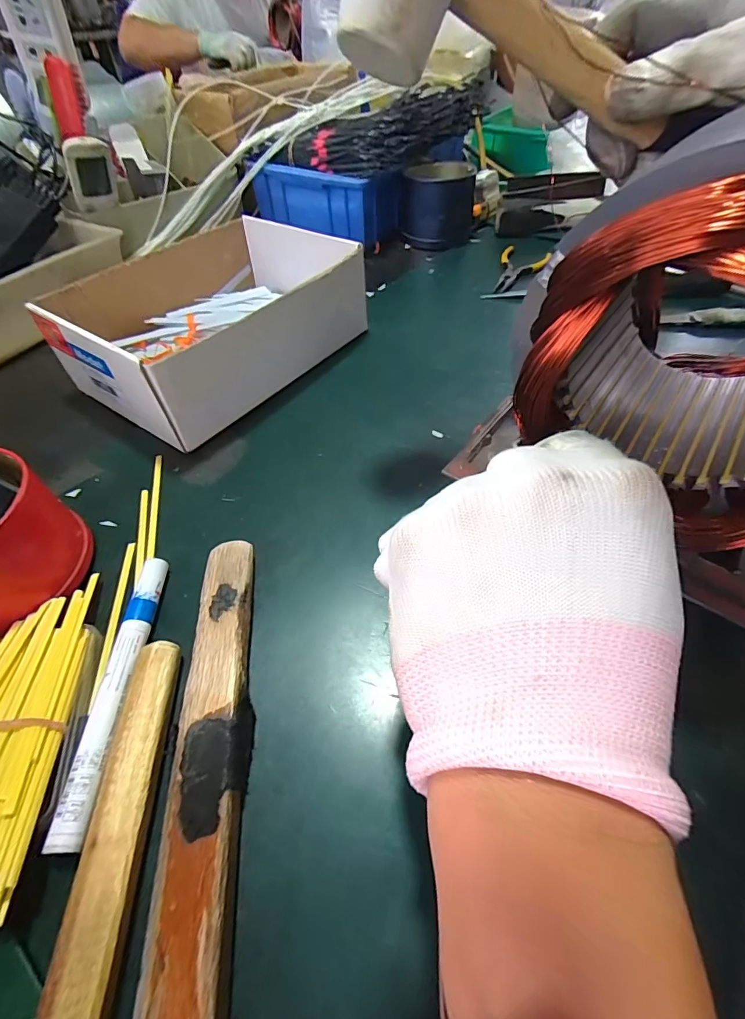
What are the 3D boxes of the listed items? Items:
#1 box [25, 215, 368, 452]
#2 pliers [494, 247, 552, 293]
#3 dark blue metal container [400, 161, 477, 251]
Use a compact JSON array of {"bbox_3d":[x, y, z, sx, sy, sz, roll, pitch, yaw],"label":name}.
[{"bbox_3d":[-0.146,-0.179,0.401,0.184,0.080,0.237,31,58,24],"label":"box"},{"bbox_3d":[0.171,-0.295,0.524,0.057,0.007,0.110,29,57,23],"label":"pliers"},{"bbox_3d":[0.088,-0.407,0.578,0.096,0.076,0.090,5,51,5],"label":"dark blue metal container"}]

